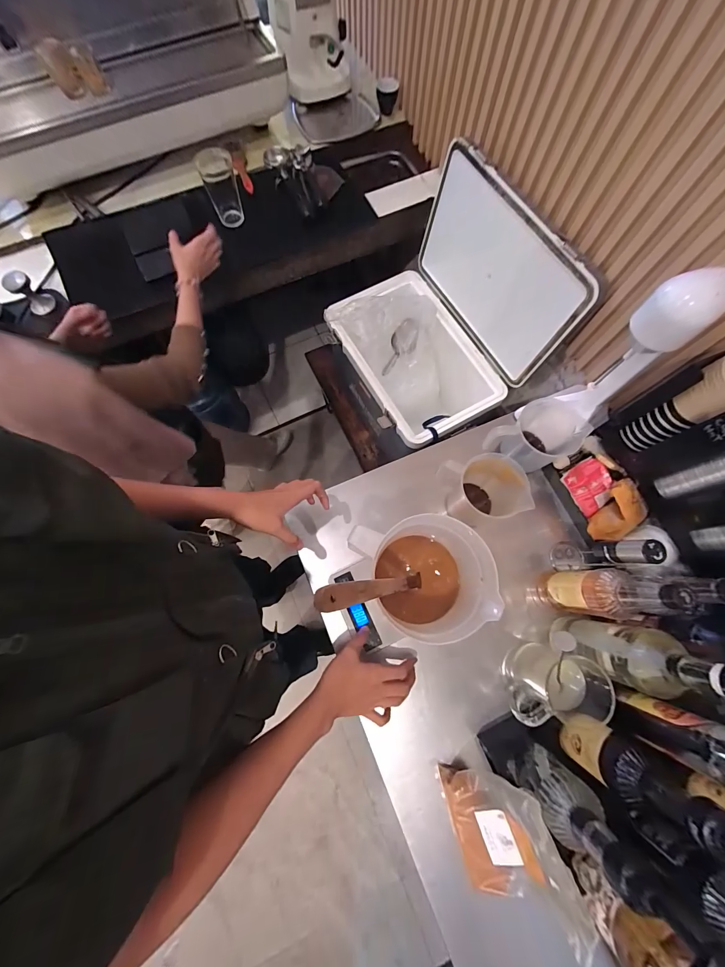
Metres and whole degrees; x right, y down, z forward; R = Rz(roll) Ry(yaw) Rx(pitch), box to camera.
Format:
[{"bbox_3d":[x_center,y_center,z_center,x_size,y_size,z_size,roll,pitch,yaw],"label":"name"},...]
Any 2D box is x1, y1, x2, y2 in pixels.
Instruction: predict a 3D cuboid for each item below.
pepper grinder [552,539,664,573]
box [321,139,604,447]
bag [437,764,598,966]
[{"bbox_3d":[0.407,0.121,0.582,0.042,0.233,0.054,-5,74,-2],"label":"pepper grinder"},{"bbox_3d":[0.171,-0.391,0.914,0.417,0.582,0.492,-27,76,-7],"label":"box"},{"bbox_3d":[0.202,0.521,0.478,0.113,0.152,0.166,-17,75,-5],"label":"bag"}]

